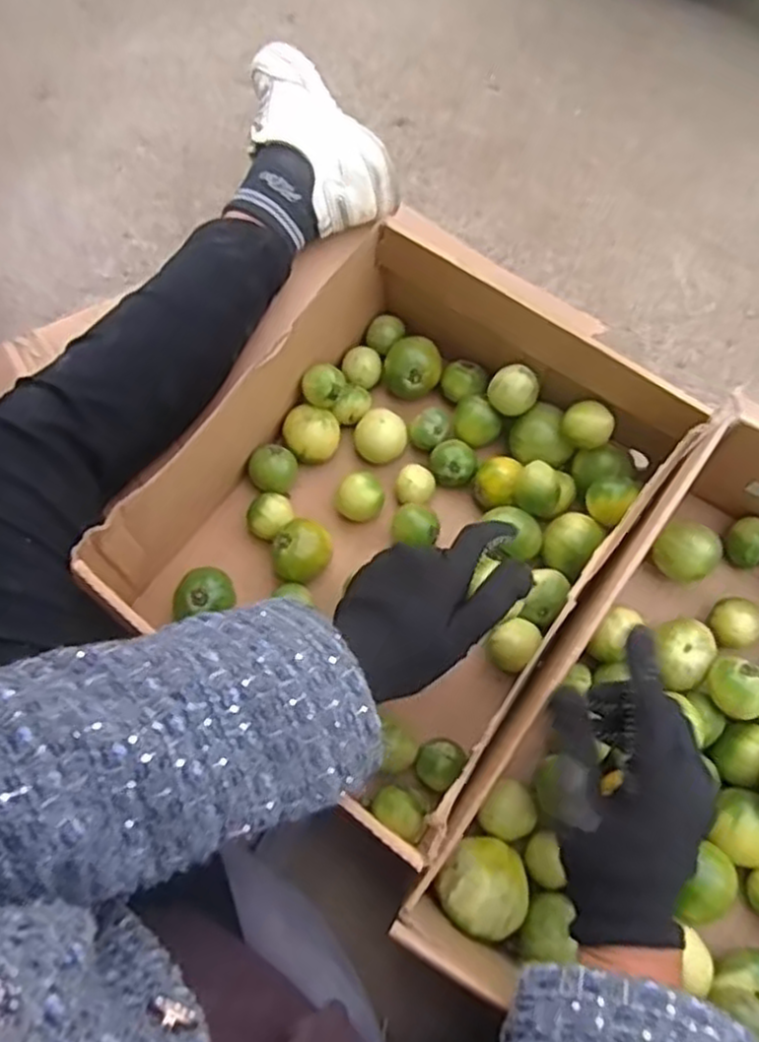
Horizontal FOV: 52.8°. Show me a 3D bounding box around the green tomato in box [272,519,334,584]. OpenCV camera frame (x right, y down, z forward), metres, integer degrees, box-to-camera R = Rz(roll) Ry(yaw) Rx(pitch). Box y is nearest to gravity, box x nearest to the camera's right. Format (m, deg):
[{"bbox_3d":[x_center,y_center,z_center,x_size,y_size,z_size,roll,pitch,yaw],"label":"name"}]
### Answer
[{"bbox_3d":[-0.054,0.022,0.552,0.041,0.038,0.044,-6,70,-3],"label":"green tomato in box"}]

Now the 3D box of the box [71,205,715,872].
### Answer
[{"bbox_3d":[0.012,-0.016,0.532,0.242,0.115,0.312,34,75,12],"label":"box"}]

